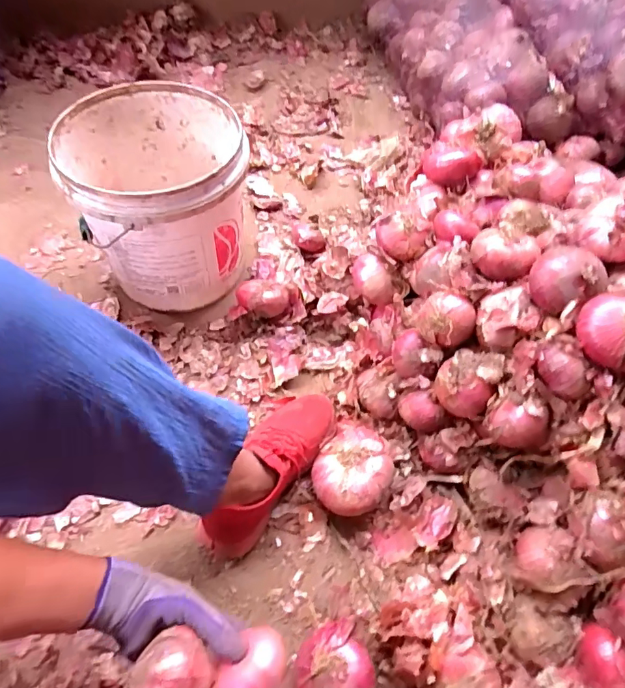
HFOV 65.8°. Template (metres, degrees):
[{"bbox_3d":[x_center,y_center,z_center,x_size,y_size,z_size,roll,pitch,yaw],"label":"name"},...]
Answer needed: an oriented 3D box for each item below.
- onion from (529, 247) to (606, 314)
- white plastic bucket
[{"bbox_3d":[0.293,-0.073,0.566,0.076,0.068,0.067,36,62,19],"label":"onion"},{"bbox_3d":[-0.237,-0.221,0.776,0.248,0.256,0.270,1,57,-2],"label":"white plastic bucket"}]

